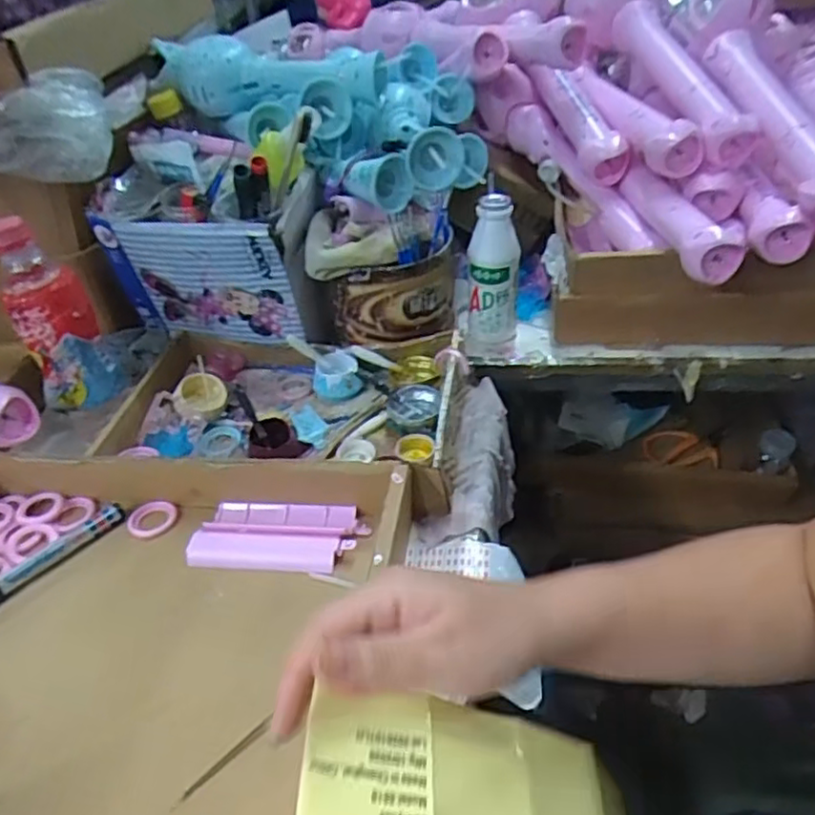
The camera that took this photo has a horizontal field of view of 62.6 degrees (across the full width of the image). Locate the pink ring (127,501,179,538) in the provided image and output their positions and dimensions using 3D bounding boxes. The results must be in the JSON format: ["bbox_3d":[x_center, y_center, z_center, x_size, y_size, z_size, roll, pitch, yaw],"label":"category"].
[{"bbox_3d":[-0.204,0.089,0.535,0.040,0.004,0.036,-4,38,2],"label":"pink ring"}]

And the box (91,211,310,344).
[{"bbox_3d":[-0.191,-0.115,0.620,0.167,0.135,0.012,4,50,12],"label":"box"}]

